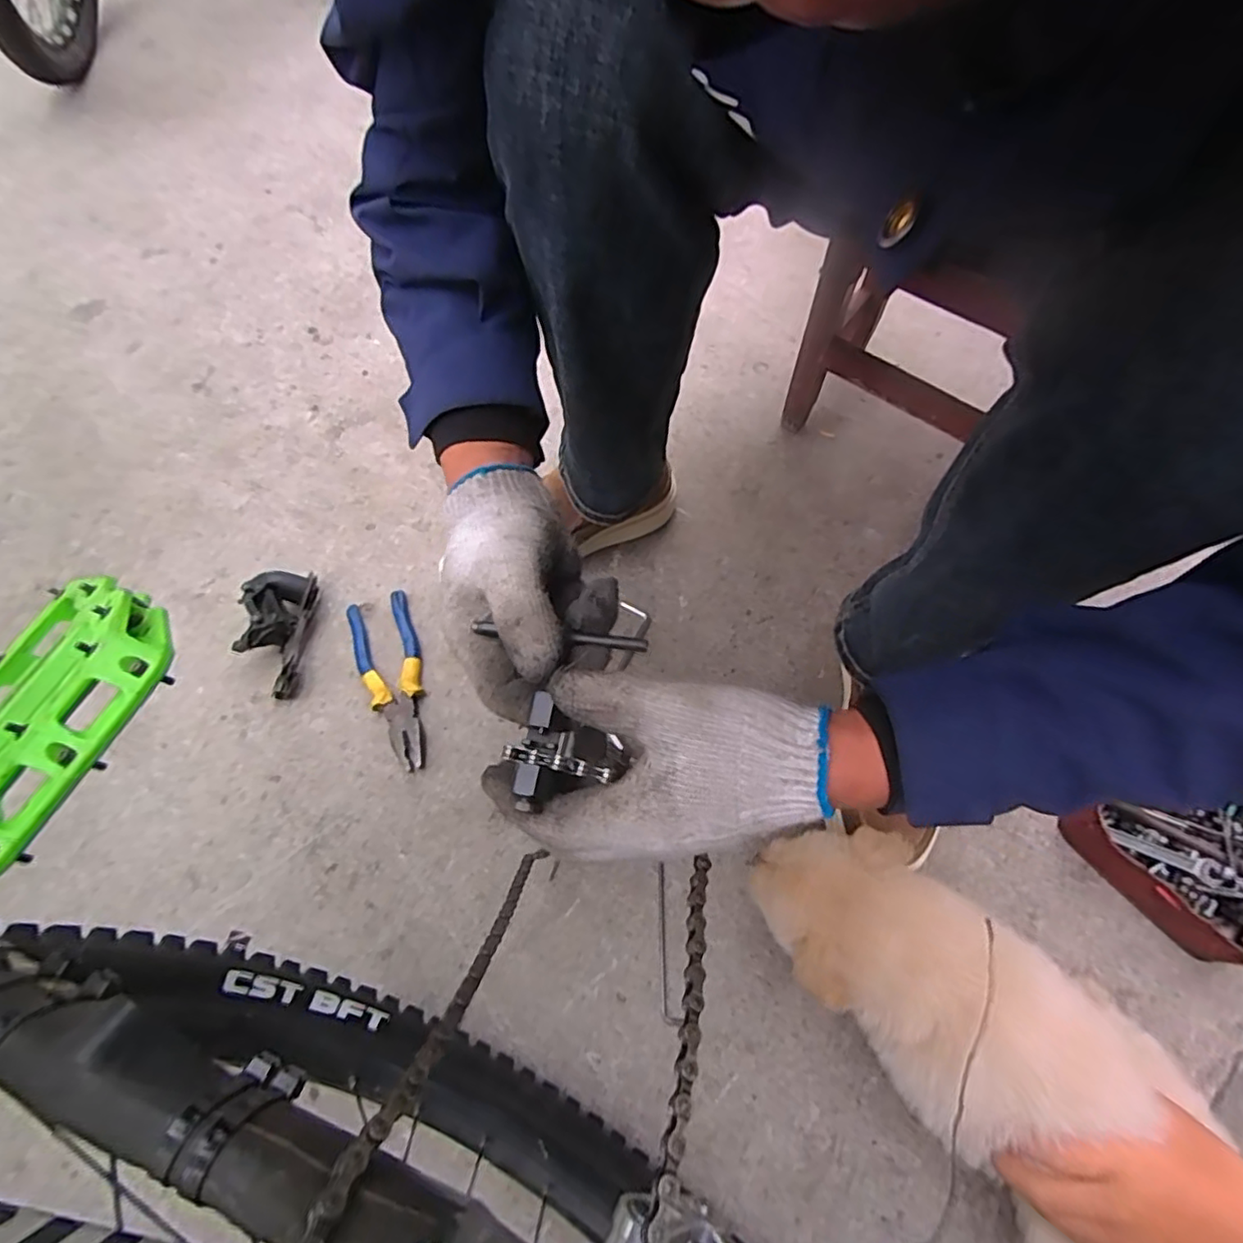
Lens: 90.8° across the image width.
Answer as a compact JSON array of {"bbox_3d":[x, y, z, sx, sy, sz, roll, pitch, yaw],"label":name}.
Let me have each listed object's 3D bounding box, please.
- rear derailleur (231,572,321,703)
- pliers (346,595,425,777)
[{"bbox_3d":[-0.361,0.008,0.642,0.063,0.063,0.126,-4,67,-1],"label":"rear derailleur"},{"bbox_3d":[-0.238,0.060,0.640,0.063,0.021,0.195,-19,68,-7],"label":"pliers"}]

